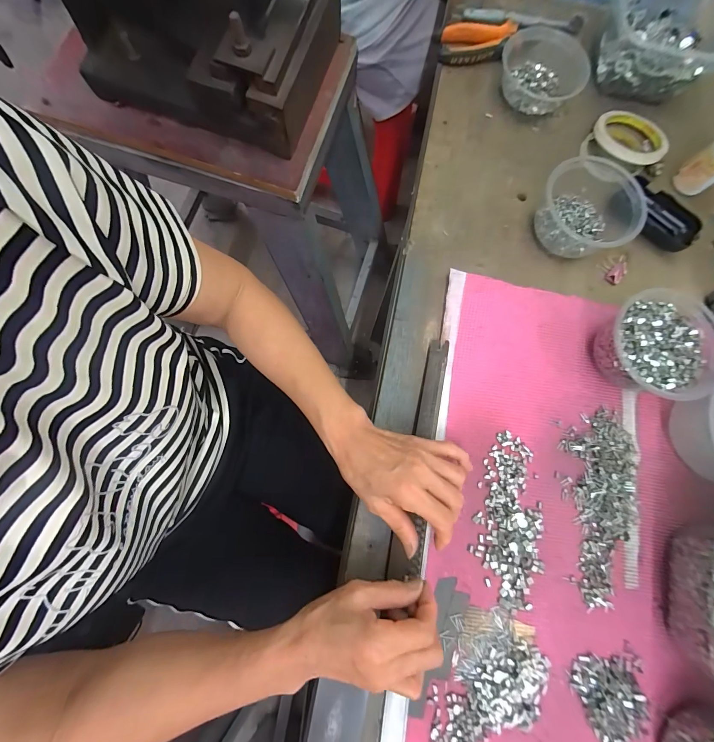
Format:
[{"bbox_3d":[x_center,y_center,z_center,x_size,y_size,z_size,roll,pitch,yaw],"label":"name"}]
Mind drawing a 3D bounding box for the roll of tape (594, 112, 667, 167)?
[{"bbox_3d":[0.381,-0.326,0.454,0.096,0.015,0.096,1,79,-3],"label":"roll of tape"}]

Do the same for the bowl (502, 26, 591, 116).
[{"bbox_3d":[0.257,-0.416,0.455,0.117,0.043,0.120,1,79,-3],"label":"bowl"}]

